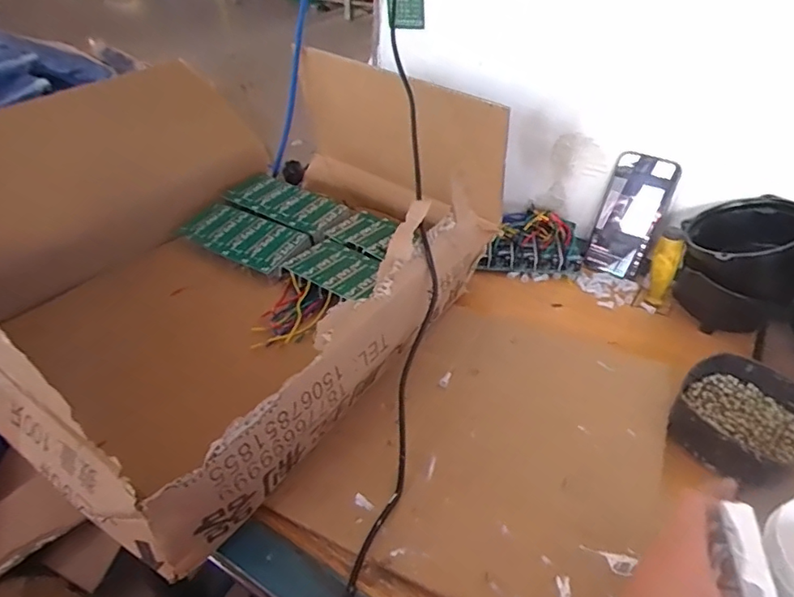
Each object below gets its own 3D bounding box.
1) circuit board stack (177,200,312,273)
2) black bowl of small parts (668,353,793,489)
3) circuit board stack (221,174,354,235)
[{"bbox_3d":[-0.193,-0.079,0.669,0.161,0.014,0.085,23,44,25],"label":"circuit board stack"},{"bbox_3d":[0.339,0.120,0.521,0.134,0.040,0.120,-29,48,-31],"label":"black bowl of small parts"},{"bbox_3d":[-0.147,-0.129,0.723,0.154,0.017,0.084,22,44,24],"label":"circuit board stack"}]

